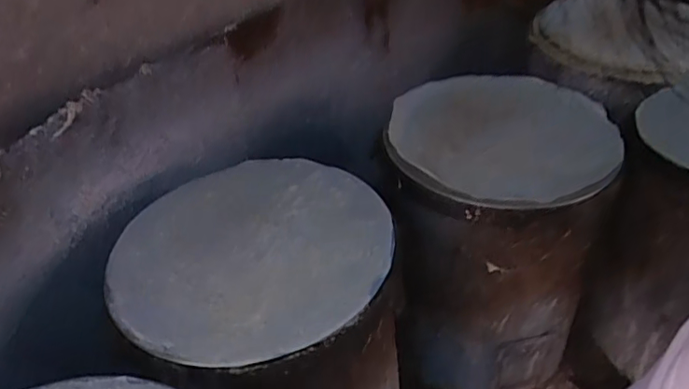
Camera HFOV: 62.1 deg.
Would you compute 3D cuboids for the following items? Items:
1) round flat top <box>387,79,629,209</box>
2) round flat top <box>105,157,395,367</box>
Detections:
[{"bbox_3d":[0.264,-0.116,0.952,0.380,0.023,0.380,-2,38,1],"label":"round flat top"},{"bbox_3d":[-0.121,0.065,0.752,0.350,0.028,0.350,-2,38,1],"label":"round flat top"}]

